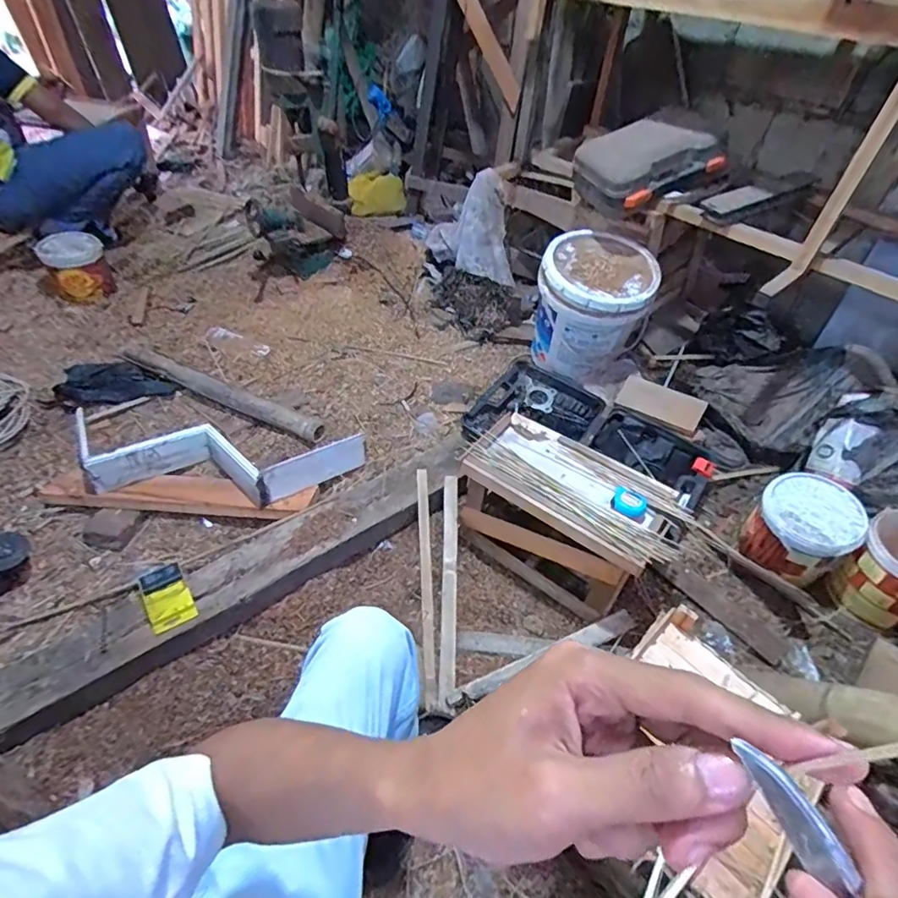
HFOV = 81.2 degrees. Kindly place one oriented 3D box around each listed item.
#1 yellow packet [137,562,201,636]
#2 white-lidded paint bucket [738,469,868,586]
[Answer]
[{"bbox_3d":[-0.519,0.270,0.963,0.074,0.014,0.130,-26,52,-25],"label":"yellow packet"},{"bbox_3d":[0.740,0.172,1.114,0.177,0.161,0.188,1,46,-1],"label":"white-lidded paint bucket"}]

